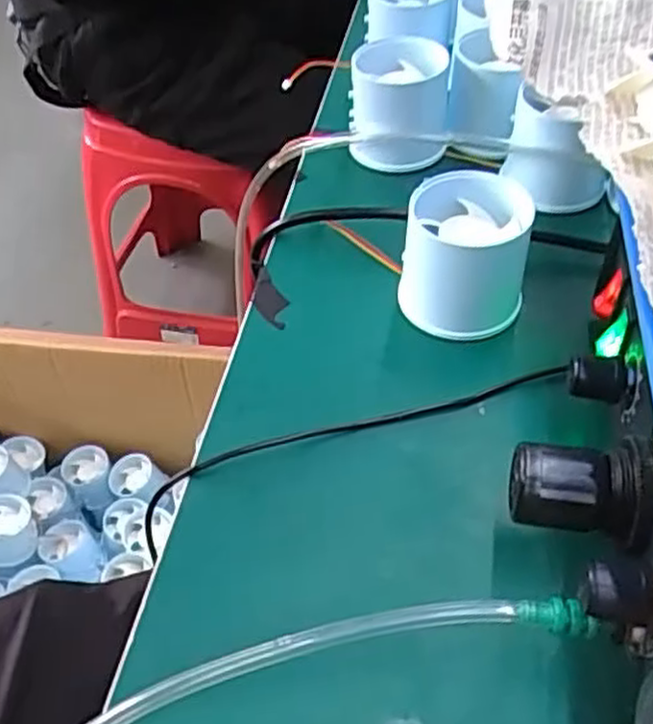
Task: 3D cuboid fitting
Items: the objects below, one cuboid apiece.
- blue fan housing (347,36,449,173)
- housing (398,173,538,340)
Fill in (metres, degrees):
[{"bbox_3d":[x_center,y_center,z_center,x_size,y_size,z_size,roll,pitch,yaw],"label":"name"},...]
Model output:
[{"bbox_3d":[0.040,-0.143,0.427,0.055,0.048,0.064,5,48,10],"label":"blue fan housing"},{"bbox_3d":[0.060,-0.048,0.336,0.053,0.054,0.053,-4,47,4],"label":"housing"}]

